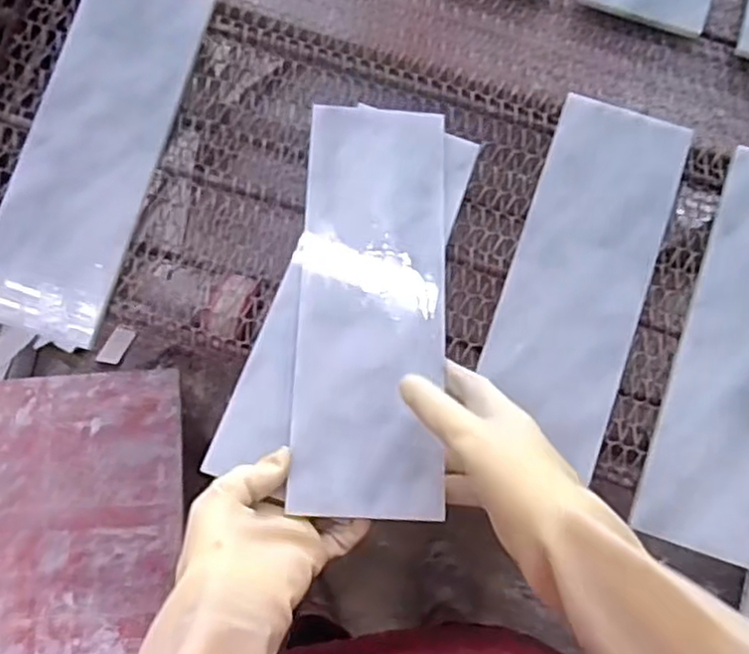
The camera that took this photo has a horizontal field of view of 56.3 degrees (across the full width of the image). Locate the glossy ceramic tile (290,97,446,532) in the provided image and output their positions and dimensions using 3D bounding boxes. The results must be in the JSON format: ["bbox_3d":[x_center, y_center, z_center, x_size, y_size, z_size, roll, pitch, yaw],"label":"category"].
[{"bbox_3d":[-0.001,-0.024,0.510,0.104,0.016,0.310,3,69,0],"label":"glossy ceramic tile"}]

